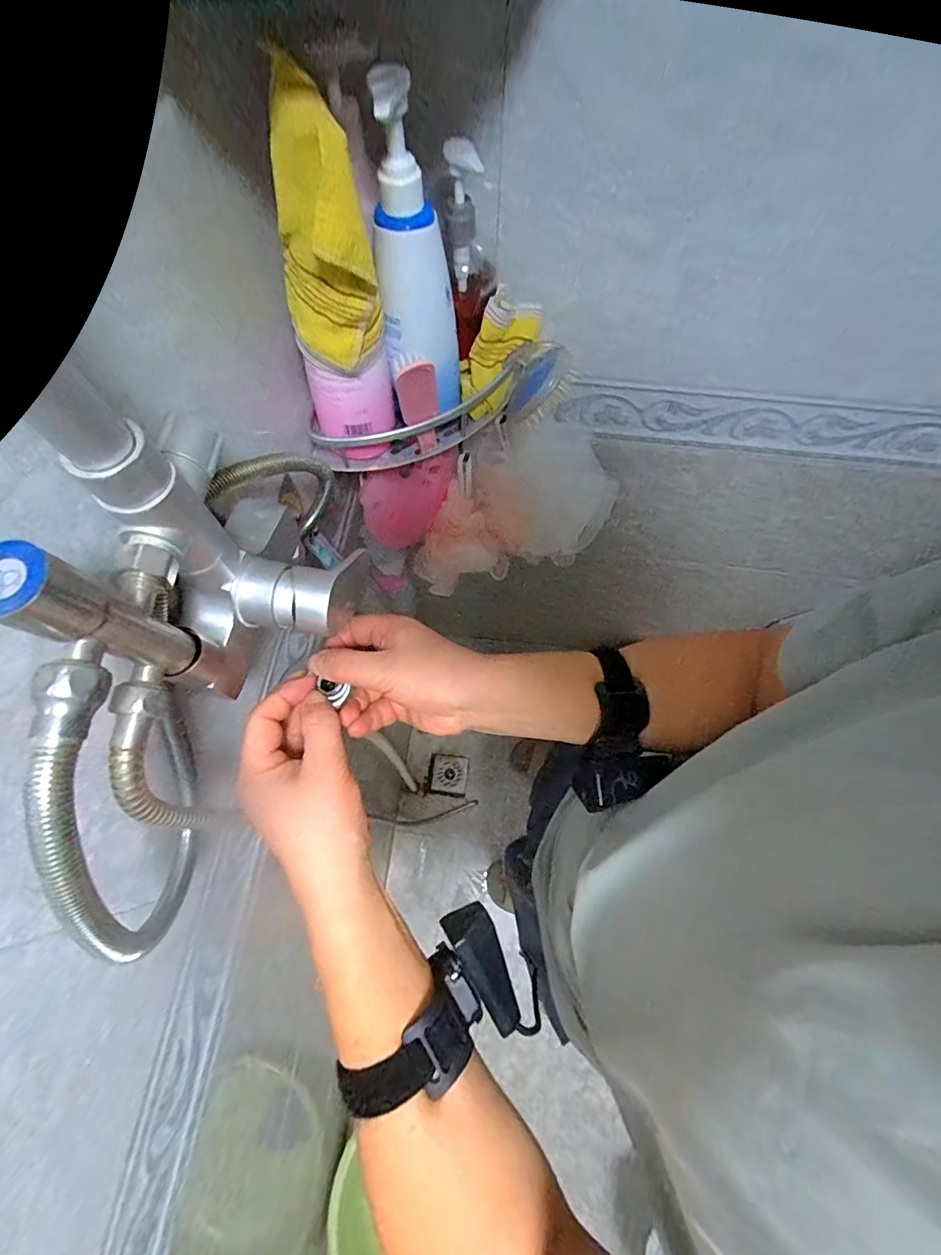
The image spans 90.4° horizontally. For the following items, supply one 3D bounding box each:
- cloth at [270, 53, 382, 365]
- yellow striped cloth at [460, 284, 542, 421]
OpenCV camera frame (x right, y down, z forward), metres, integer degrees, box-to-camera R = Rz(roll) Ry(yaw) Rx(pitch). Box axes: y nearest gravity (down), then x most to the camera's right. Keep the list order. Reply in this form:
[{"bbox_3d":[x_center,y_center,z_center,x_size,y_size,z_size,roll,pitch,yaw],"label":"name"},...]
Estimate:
[{"bbox_3d":[-0.096,-0.244,0.303,0.065,0.139,0.047,-12,70,-5],"label":"cloth"},{"bbox_3d":[0.023,-0.253,0.439,0.047,0.102,0.029,41,38,13],"label":"yellow striped cloth"}]

